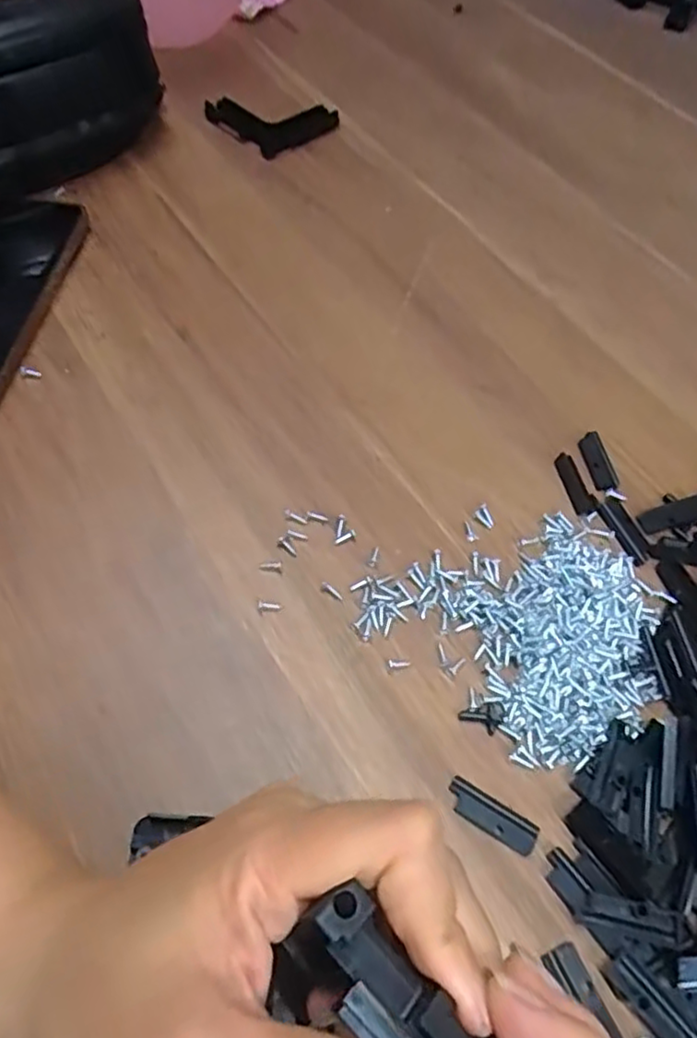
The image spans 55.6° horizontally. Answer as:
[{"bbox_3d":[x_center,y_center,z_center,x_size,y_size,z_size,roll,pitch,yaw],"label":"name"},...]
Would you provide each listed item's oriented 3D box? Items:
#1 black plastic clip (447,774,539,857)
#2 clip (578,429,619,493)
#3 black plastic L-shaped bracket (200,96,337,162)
[{"bbox_3d":[0.055,0.113,0.251,0.036,0.004,0.012,28,60,13],"label":"black plastic clip"},{"bbox_3d":[0.131,-0.031,0.347,0.014,0.004,0.038,-5,58,-7],"label":"clip"},{"bbox_3d":[-0.053,-0.290,0.488,0.096,0.024,0.040,-10,59,-10],"label":"black plastic L-shaped bracket"}]

